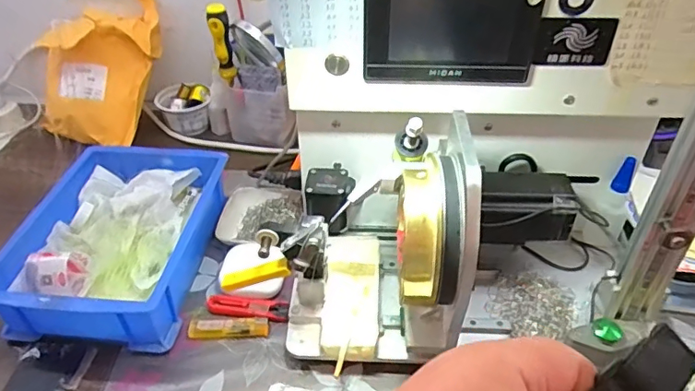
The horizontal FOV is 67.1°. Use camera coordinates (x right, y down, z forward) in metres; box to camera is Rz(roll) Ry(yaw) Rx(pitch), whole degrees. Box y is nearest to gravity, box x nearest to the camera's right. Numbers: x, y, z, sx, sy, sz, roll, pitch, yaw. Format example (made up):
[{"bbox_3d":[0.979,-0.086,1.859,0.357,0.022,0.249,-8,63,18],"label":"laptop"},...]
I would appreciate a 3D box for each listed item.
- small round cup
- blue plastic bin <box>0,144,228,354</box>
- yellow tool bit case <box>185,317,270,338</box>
[{"bbox_3d":[-0.240,-0.129,0.788,0.065,0.057,0.064,28,48,30],"label":"small round cup"},{"bbox_3d":[-0.244,0.044,0.578,0.179,0.077,0.248,4,40,5],"label":"blue plastic bin"},{"bbox_3d":[-0.117,0.129,0.515,0.078,0.010,0.019,-1,40,-1],"label":"yellow tool bit case"}]

